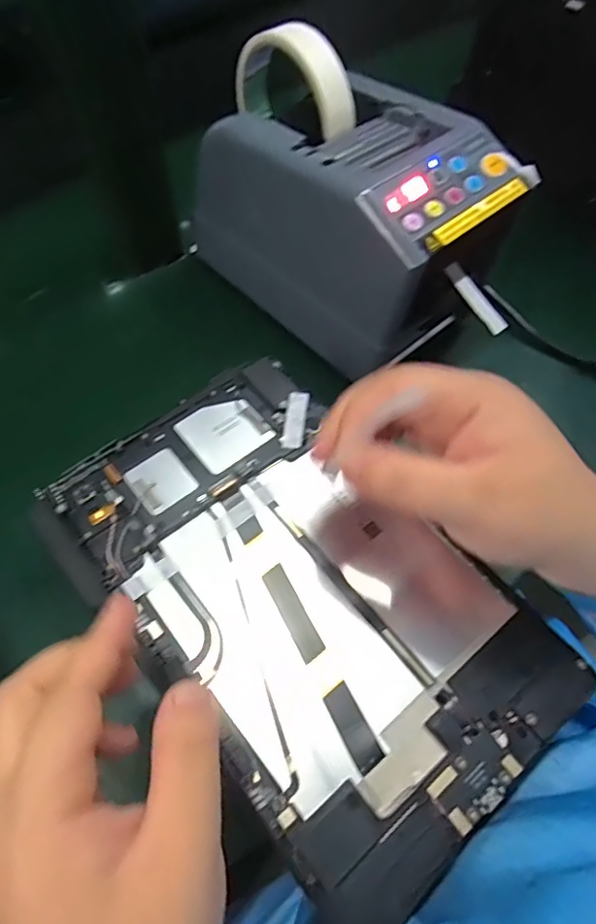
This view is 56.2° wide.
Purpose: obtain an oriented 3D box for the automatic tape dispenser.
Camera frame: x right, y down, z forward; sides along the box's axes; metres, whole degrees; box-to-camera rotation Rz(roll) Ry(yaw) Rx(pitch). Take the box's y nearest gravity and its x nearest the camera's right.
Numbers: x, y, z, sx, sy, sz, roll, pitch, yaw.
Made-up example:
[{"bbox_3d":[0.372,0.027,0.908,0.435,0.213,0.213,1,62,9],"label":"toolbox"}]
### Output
[{"bbox_3d":[0.038,-0.158,0.356,0.107,0.135,0.222,-38,67,-22],"label":"automatic tape dispenser"}]

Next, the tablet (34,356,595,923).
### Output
[{"bbox_3d":[0.000,0.057,0.266,0.146,0.008,0.237,-36,66,-21],"label":"tablet"}]

